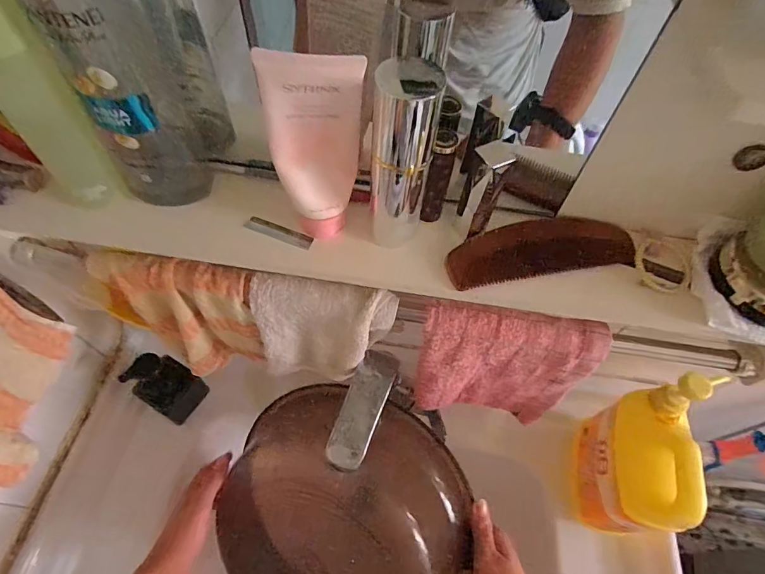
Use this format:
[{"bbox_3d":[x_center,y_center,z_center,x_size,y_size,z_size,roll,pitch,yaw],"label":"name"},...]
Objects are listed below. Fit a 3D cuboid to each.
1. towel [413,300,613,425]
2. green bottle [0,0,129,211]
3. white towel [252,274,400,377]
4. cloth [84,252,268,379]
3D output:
[{"bbox_3d":[0.119,0.089,0.481,0.164,0.195,0.045,10,59,1],"label":"towel"},{"bbox_3d":[-0.224,-0.122,0.281,0.040,0.180,0.032,21,60,8],"label":"green bottle"},{"bbox_3d":[-0.059,0.048,0.458,0.132,0.138,0.047,7,59,0],"label":"white towel"},{"bbox_3d":[-0.209,0.039,0.477,0.158,0.176,0.053,8,59,0],"label":"cloth"}]

